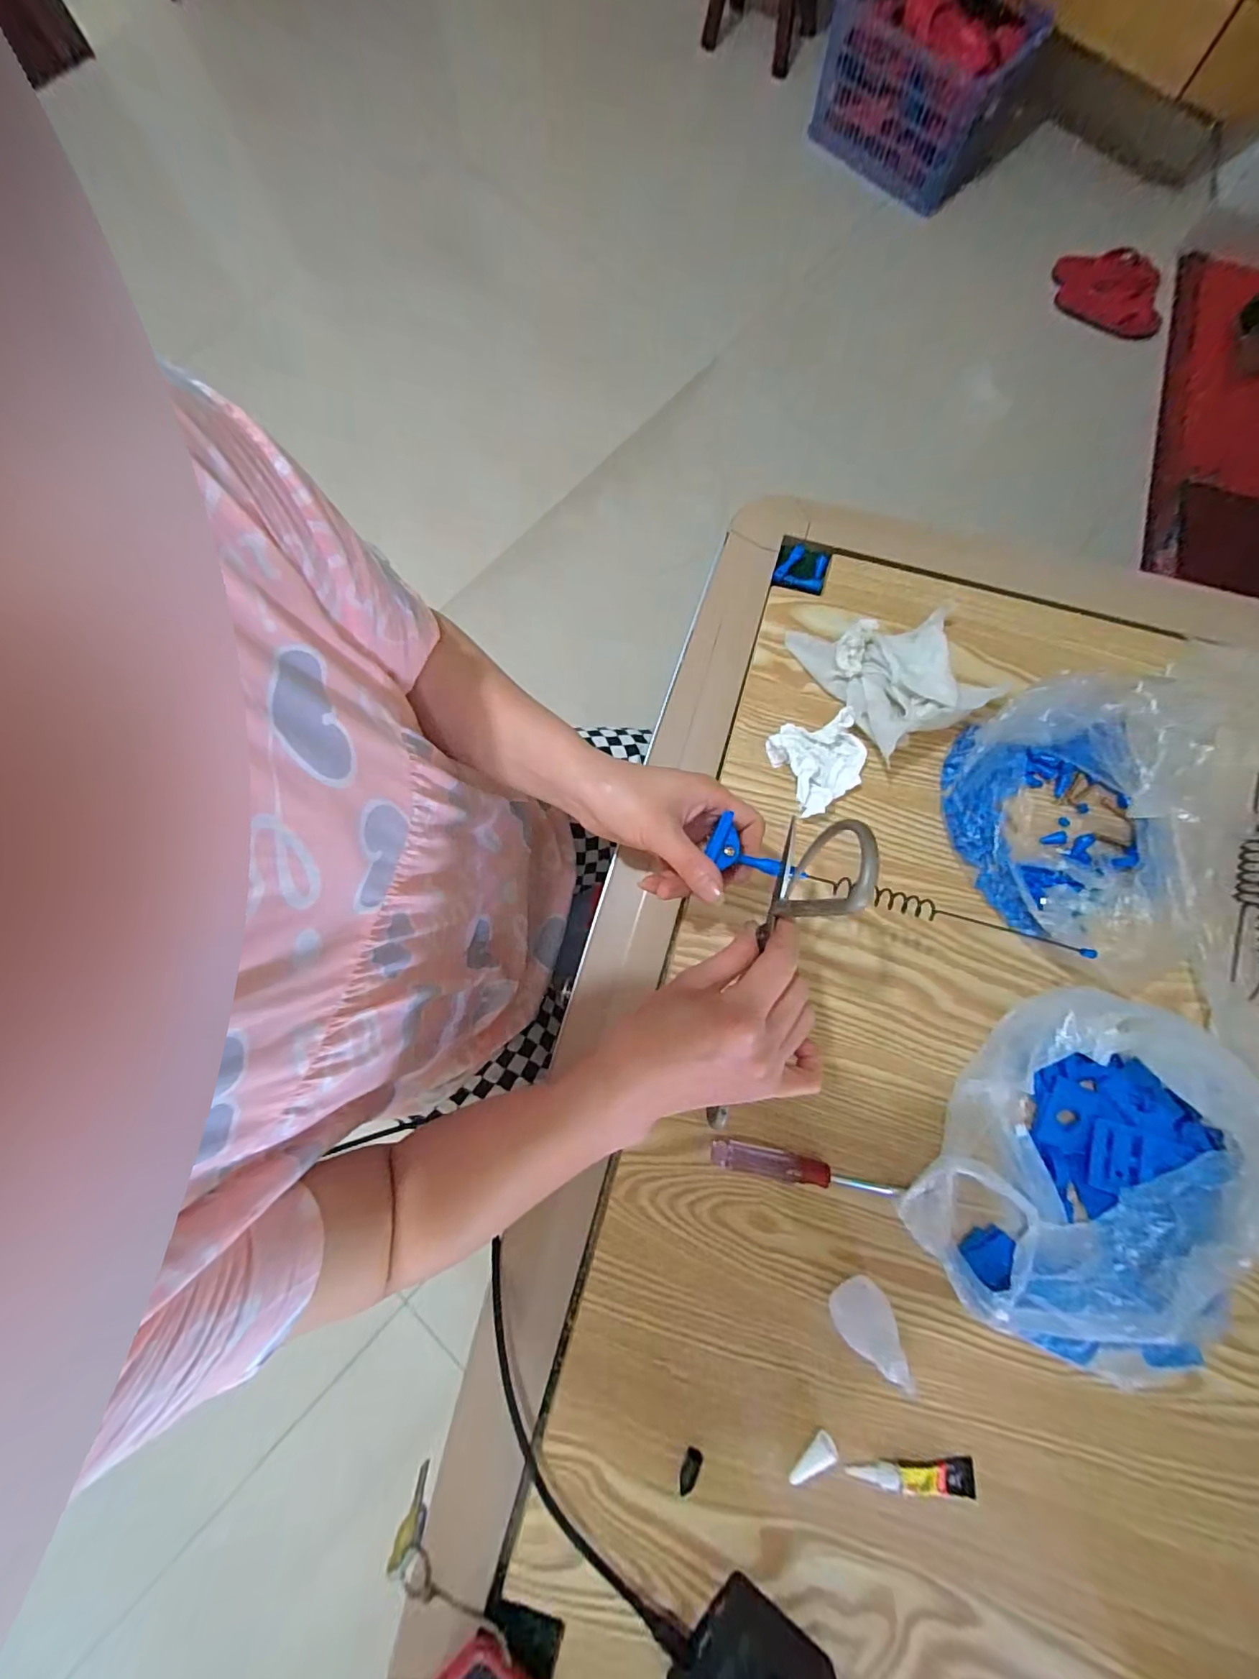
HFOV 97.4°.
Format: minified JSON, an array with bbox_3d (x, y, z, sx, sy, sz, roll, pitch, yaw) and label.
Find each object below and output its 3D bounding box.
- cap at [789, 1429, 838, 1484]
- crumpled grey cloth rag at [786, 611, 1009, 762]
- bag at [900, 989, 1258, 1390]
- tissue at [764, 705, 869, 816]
[{"bbox_3d":[0.115,0.396,0.352,0.037,0.014,0.013,-39,82,-6],"label":"cap"},{"bbox_3d":[0.204,-0.134,0.429,0.107,0.027,0.120,-30,81,-4],"label":"crumpled grey cloth rag"},{"bbox_3d":[0.294,0.217,0.339,0.181,0.079,0.210,28,82,6],"label":"bag"},{"bbox_3d":[0.146,-0.058,0.417,0.065,0.024,0.064,-21,80,-3],"label":"tissue"}]

